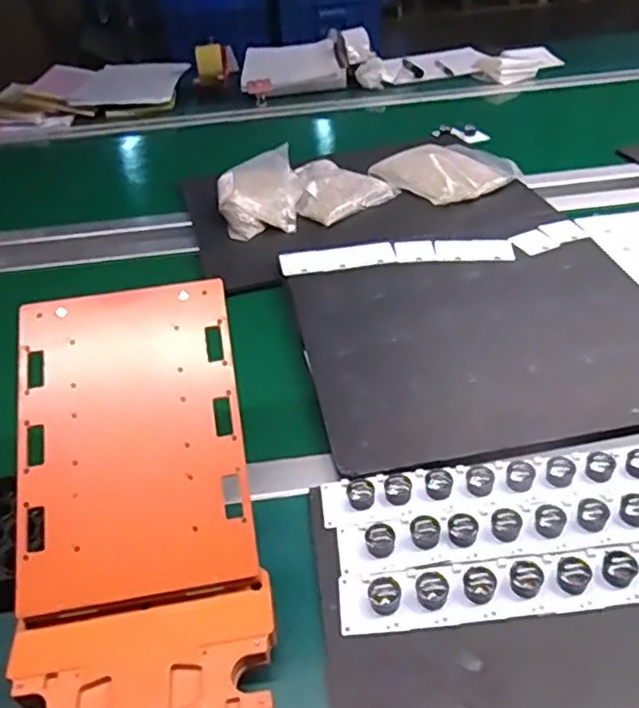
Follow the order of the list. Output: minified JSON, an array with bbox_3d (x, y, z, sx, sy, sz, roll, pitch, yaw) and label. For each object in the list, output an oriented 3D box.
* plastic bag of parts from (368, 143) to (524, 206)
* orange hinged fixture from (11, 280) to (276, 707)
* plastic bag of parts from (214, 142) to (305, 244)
[{"bbox_3d":[0.192,-0.279,0.987,0.174,0.039,0.174,-24,44,-21],"label":"plastic bag of parts"},{"bbox_3d":[-0.119,0.148,0.407,0.164,0.070,0.441,-6,57,-2],"label":"orange hinged fixture"},{"bbox_3d":[-0.086,-0.232,0.920,0.123,0.059,0.148,-8,40,-3],"label":"plastic bag of parts"}]

